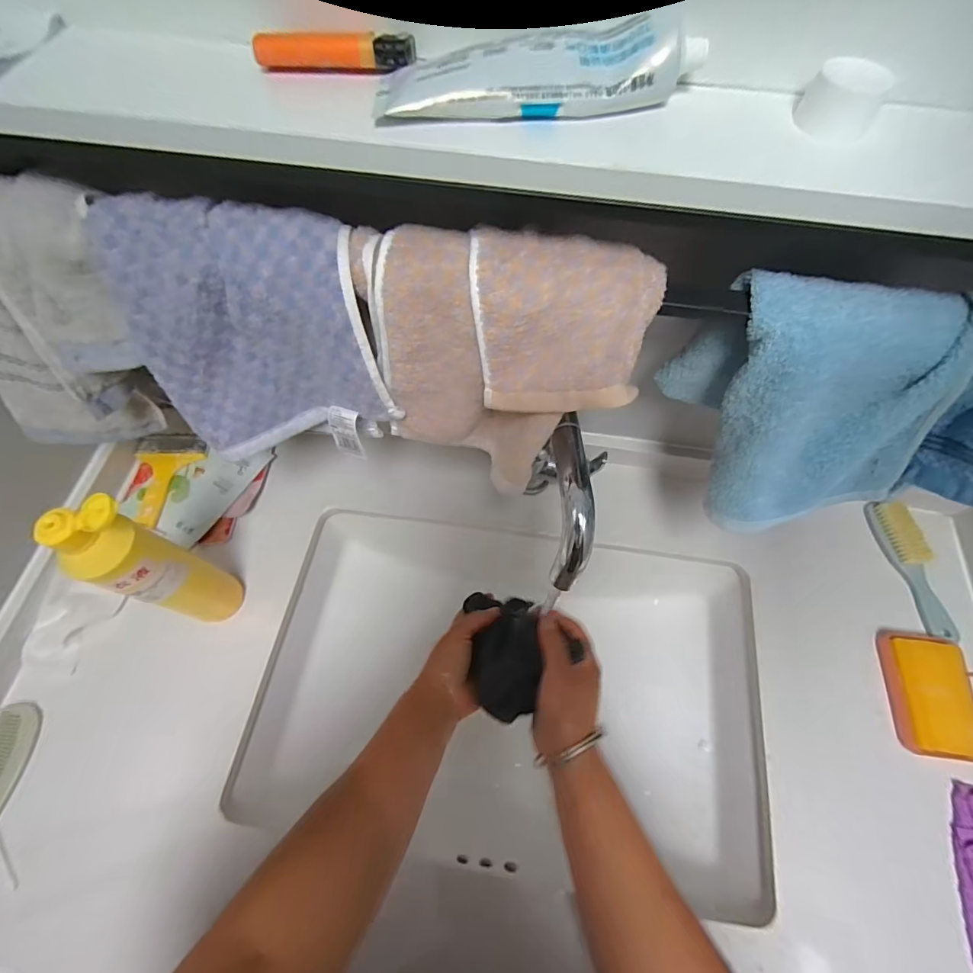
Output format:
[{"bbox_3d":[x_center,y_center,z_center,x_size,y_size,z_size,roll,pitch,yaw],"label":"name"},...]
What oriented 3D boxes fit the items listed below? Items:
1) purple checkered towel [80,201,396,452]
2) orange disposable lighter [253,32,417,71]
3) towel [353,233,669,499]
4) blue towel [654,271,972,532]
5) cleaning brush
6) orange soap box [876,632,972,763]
[{"bbox_3d":[-0.159,-0.100,0.337,0.171,0.180,0.043,2,47,6],"label":"purple checkered towel"},{"bbox_3d":[-0.077,-0.223,0.240,0.079,0.012,0.012,-6,64,-4],"label":"orange disposable lighter"},{"bbox_3d":[0.004,-0.076,0.327,0.182,0.157,0.091,11,64,5],"label":"towel"},{"bbox_3d":[0.230,-0.045,0.323,0.192,0.160,0.087,18,65,8],"label":"blue towel"},{"bbox_3d":[0.494,0.089,0.538,0.029,0.033,0.160,-5,64,-3],"label":"cleaning brush"},{"bbox_3d":[0.456,0.211,0.479,0.071,0.031,0.119,8,64,3],"label":"orange soap box"}]

